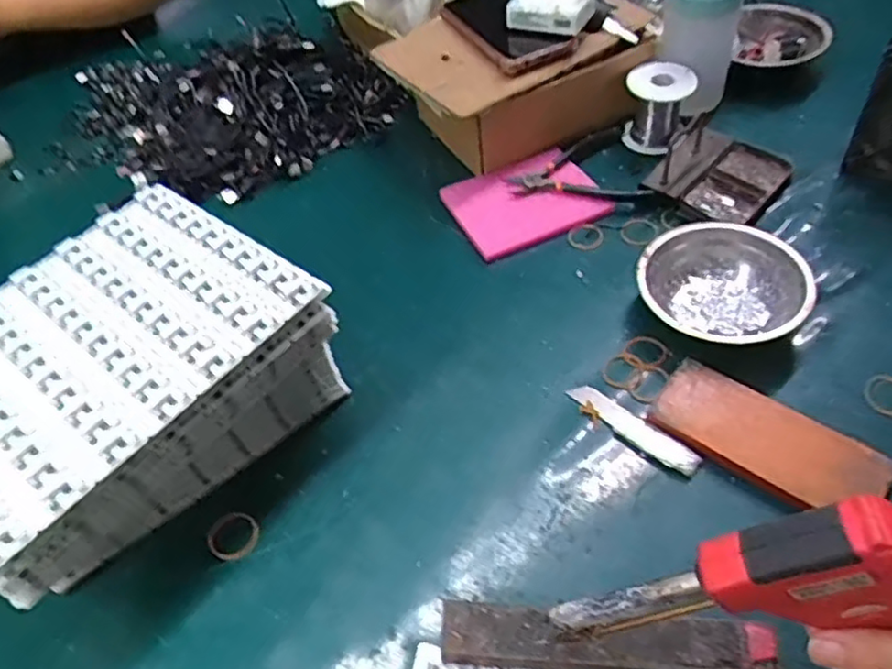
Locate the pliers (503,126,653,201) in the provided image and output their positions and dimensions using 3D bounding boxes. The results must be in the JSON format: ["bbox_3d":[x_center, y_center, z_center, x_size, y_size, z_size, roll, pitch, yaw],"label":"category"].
[{"bbox_3d":[0.139,-0.182,0.696,0.138,0.013,0.116,3,52,9],"label":"pliers"}]

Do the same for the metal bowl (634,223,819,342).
[{"bbox_3d":[0.224,-0.035,0.544,0.126,0.041,0.127,-3,51,4],"label":"metal bowl"}]

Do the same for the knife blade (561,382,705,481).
[{"bbox_3d":[0.139,0.069,0.494,0.021,0.006,0.108,-43,55,-14],"label":"knife blade"}]

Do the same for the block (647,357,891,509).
[{"bbox_3d":[0.225,0.075,0.468,0.150,0.021,0.068,33,61,27],"label":"block"}]

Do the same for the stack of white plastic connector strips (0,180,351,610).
[{"bbox_3d":[-0.229,0.040,0.478,0.196,0.130,0.243,32,61,28],"label":"stack of white plastic connector strips"}]

